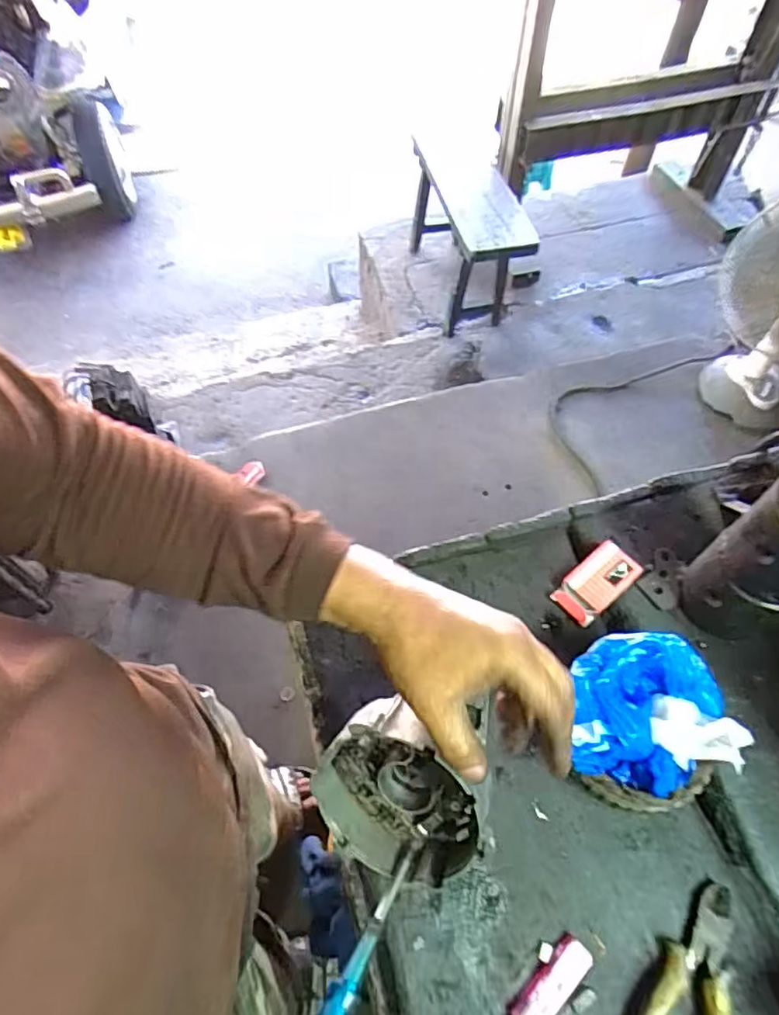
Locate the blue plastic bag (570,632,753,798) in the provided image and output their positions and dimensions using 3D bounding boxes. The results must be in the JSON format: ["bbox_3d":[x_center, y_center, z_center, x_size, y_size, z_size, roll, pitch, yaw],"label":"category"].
[{"bbox_3d":[0.194,0.151,0.443,0.119,0.052,0.111,3,58,2],"label":"blue plastic bag"}]

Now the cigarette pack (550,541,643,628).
[{"bbox_3d":[0.194,0.071,0.557,0.079,0.015,0.044,-41,74,-9],"label":"cigarette pack"}]

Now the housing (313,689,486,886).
[{"bbox_3d":[0.006,0.206,0.432,0.116,0.065,0.126,-41,88,16],"label":"housing"}]

